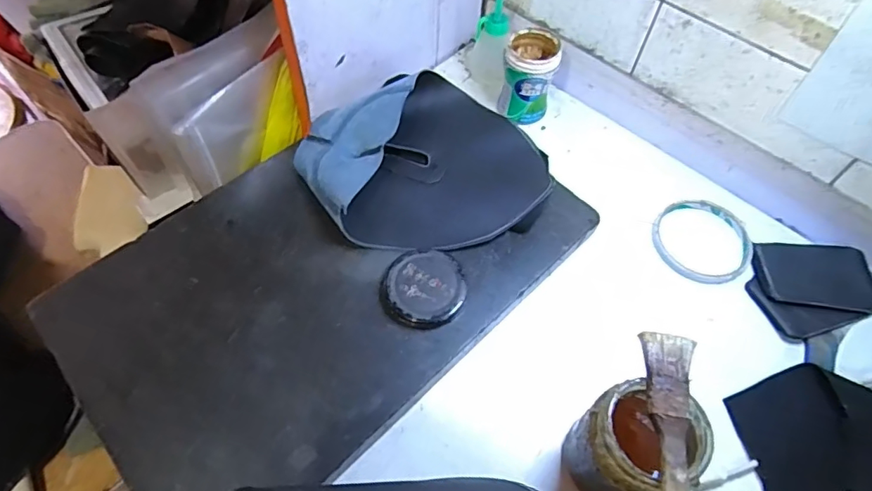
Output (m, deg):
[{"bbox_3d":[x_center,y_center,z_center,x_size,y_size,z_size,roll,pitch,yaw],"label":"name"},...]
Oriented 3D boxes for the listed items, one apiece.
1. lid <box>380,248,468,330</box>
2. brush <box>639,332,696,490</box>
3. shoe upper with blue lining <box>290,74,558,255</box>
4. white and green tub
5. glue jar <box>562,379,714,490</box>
[{"bbox_3d":[-0.009,0.032,0.408,0.063,0.010,0.063,1,57,-1],"label":"lid"},{"bbox_3d":[0.126,0.113,0.270,0.027,0.006,0.143,9,57,3],"label":"brush"},{"bbox_3d":[-0.008,-0.078,0.454,0.202,0.040,0.167,-18,59,-13],"label":"shoe upper with blue lining"},{"bbox_3d":[0.092,-0.167,0.521,0.051,0.078,0.050,1,57,-1],"label":"white and green tub"},{"bbox_3d":[0.118,0.126,0.324,0.061,0.102,0.058,1,57,-1],"label":"glue jar"}]

